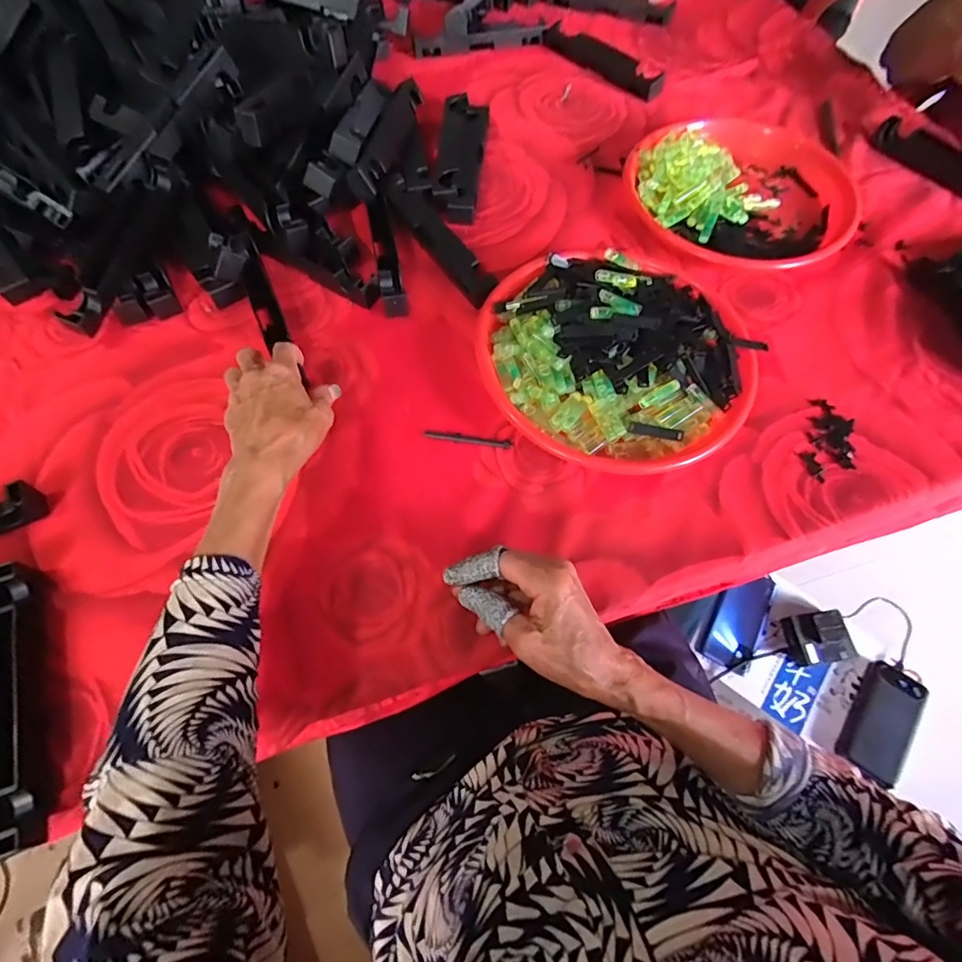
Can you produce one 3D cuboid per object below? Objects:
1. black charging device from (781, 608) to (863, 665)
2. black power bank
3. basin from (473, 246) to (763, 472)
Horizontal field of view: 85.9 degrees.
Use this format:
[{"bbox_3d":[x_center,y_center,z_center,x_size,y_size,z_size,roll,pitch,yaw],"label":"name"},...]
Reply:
[{"bbox_3d":[0.494,0.228,0.753,0.087,0.024,0.069,-7,64,-3],"label":"black charging device"},{"bbox_3d":[0.556,0.327,0.713,0.065,0.037,0.151,36,69,16],"label":"black power bank"},{"bbox_3d":[0.119,-0.126,0.472,0.236,0.059,0.237,0,64,0],"label":"basin"}]

